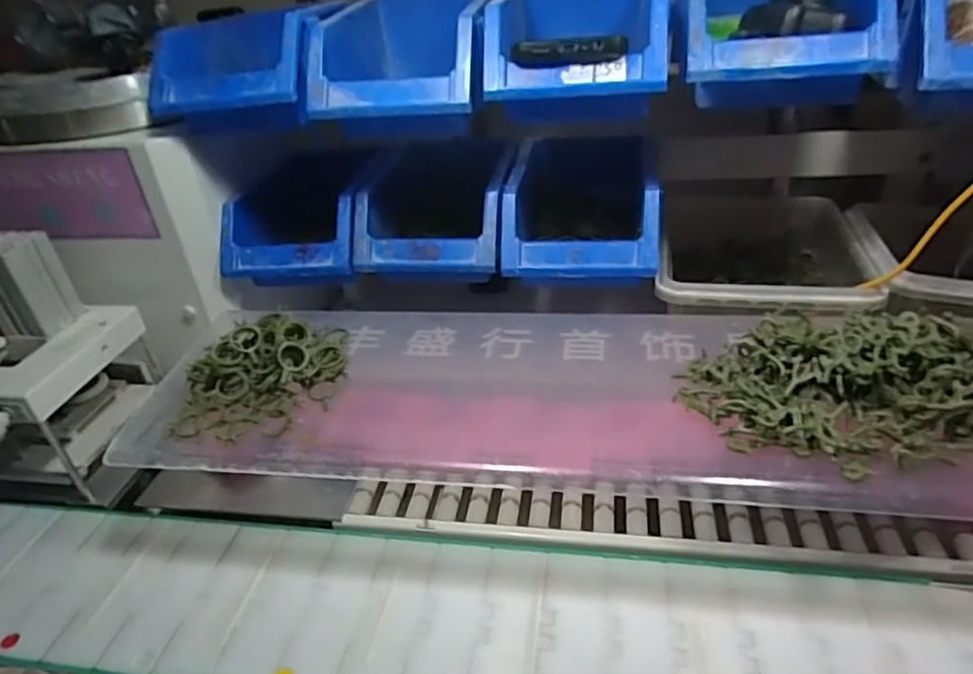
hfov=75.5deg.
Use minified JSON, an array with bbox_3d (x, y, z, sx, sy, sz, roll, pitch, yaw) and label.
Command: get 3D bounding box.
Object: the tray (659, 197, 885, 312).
[{"bbox_3d":[0.237,-0.062,0.563,0.157,0.065,0.221,4,34,15],"label":"tray"}]

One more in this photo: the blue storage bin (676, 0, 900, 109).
[{"bbox_3d":[0.208,-0.231,0.454,0.123,0.076,0.185,4,44,14],"label":"blue storage bin"}]

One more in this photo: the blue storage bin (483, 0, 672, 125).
[{"bbox_3d":[0.071,-0.228,0.480,0.124,0.072,0.174,1,33,11],"label":"blue storage bin"}]

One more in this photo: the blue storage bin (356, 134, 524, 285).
[{"bbox_3d":[-0.040,-0.124,0.574,0.127,0.073,0.169,2,33,12],"label":"blue storage bin"}]

